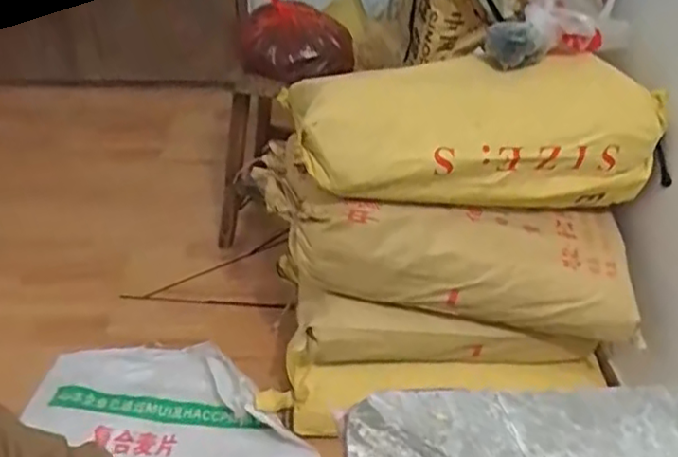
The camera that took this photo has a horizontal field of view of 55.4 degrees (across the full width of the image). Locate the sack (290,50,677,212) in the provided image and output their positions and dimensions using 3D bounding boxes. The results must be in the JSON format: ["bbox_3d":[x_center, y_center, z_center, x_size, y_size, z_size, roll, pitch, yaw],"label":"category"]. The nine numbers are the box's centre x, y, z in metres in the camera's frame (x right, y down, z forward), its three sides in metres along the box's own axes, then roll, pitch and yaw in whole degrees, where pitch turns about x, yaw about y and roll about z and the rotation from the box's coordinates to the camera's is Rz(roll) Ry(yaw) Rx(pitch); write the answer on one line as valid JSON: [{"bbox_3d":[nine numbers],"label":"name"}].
[{"bbox_3d":[0.225,-0.153,1.068,0.598,0.210,0.181,-9,37,-14],"label":"sack"}]

